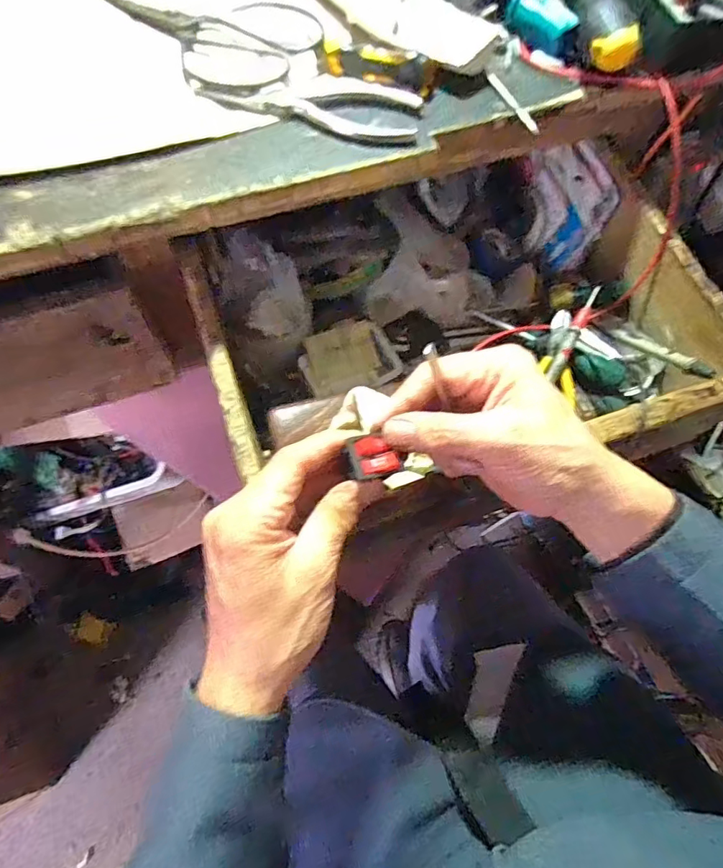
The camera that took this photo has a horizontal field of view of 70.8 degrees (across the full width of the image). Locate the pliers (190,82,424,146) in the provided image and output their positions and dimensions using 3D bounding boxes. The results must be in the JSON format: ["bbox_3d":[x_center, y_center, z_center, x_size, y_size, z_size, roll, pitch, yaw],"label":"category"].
[{"bbox_3d":[-0.037,-0.228,0.347,0.154,0.012,0.043,13,65,3],"label":"pliers"}]

